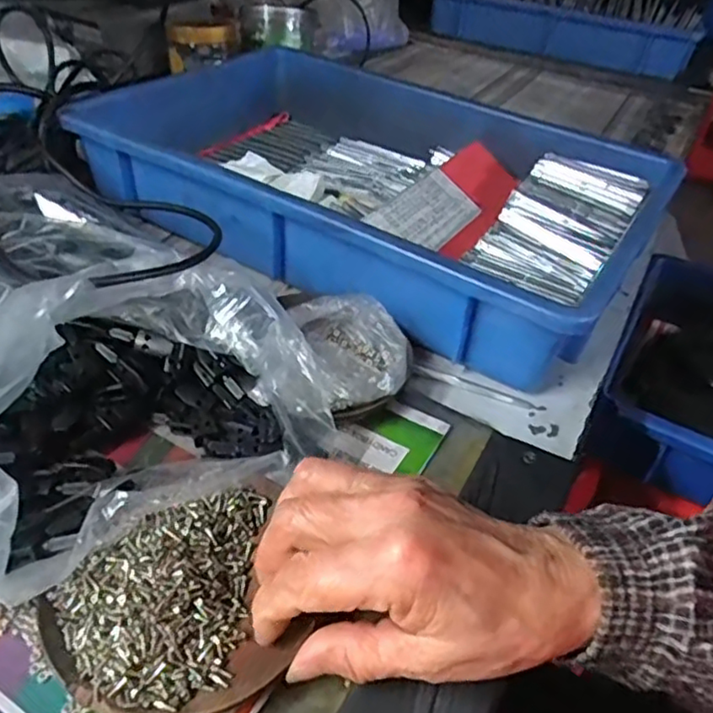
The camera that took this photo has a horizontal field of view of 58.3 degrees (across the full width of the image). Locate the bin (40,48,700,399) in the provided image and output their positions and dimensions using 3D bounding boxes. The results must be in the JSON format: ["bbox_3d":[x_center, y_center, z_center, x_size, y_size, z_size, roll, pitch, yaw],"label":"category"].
[{"bbox_3d":[0.006,-0.155,0.545,0.456,0.073,0.295,25,42,22],"label":"bin"}]

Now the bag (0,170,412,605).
[{"bbox_3d":[-0.164,-0.008,0.348,0.334,0.076,0.265,21,41,16],"label":"bag"}]

